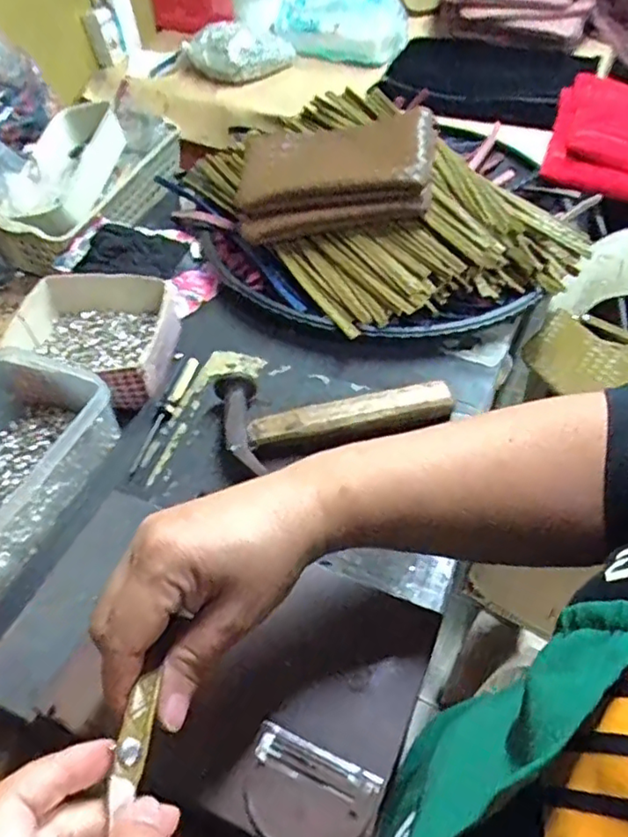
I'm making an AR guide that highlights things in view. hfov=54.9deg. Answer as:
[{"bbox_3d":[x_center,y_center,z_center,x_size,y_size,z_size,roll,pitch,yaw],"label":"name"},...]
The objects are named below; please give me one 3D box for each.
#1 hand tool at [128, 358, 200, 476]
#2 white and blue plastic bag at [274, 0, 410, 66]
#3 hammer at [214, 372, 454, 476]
[{"bbox_3d":[-0.134,-0.006,0.540,0.015,0.017,0.127,16,53,16],"label":"hand tool"},{"bbox_3d":[0.044,-0.669,1.008,0.219,0.111,0.052,19,54,15],"label":"white and blue plastic bag"},{"bbox_3d":[0.018,-0.008,0.532,0.195,0.036,0.109,-13,51,-8],"label":"hammer"}]

